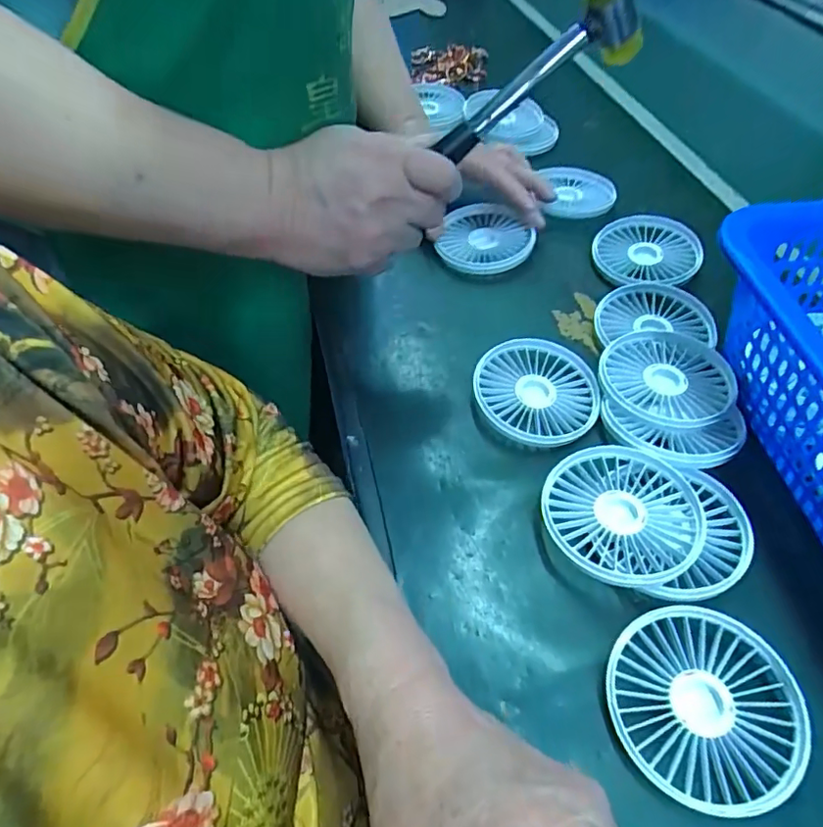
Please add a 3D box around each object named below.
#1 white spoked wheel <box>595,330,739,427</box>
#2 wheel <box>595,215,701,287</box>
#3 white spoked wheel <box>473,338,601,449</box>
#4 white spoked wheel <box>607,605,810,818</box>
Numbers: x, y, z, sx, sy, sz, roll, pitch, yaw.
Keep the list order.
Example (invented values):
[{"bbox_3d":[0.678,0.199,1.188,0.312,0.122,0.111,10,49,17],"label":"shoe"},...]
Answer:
[{"bbox_3d":[0.182,-0.025,0.393,0.086,0.019,0.084,0,50,0],"label":"white spoked wheel"},{"bbox_3d":[0.209,-0.143,0.490,0.086,0.018,0.091,0,50,0],"label":"wheel"},{"bbox_3d":[0.091,-0.016,0.399,0.084,0.021,0.089,0,50,0],"label":"white spoked wheel"},{"bbox_3d":[0.144,0.144,0.274,0.089,0.016,0.084,0,50,0],"label":"white spoked wheel"}]

